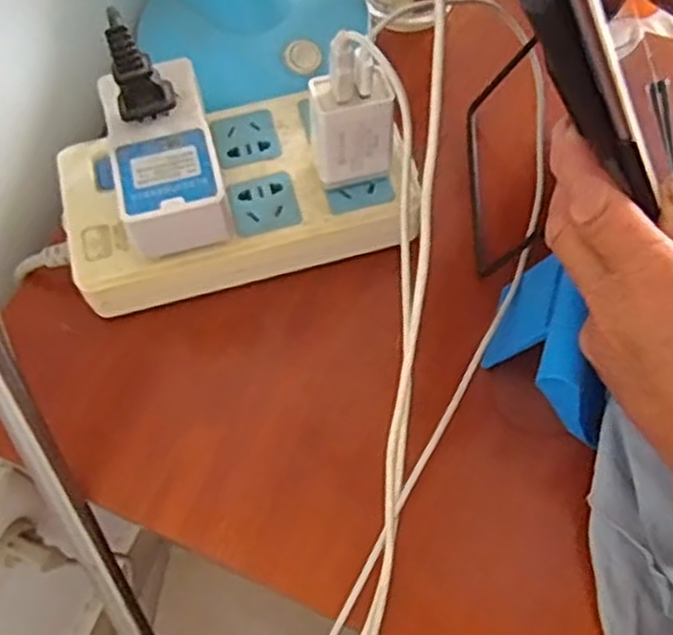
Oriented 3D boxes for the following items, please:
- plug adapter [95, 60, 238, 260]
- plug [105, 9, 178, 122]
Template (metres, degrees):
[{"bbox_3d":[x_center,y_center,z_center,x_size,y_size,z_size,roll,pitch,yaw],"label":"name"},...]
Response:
[{"bbox_3d":[-0.082,-0.078,0.374,0.051,0.040,0.091,-15,65,-5],"label":"plug adapter"},{"bbox_3d":[-0.091,-0.113,0.347,0.026,0.047,0.021,-18,65,-6],"label":"plug"}]

